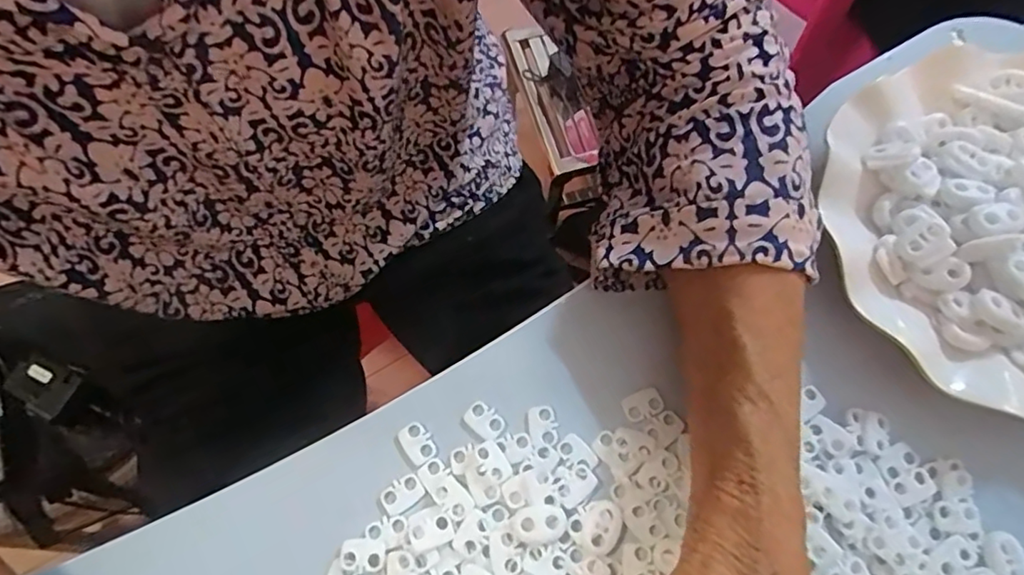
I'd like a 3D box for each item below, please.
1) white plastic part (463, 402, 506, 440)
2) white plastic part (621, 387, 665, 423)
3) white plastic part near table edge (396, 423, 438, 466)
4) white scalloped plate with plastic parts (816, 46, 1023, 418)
[{"bbox_3d":[-0.012,0.060,0.257,0.018,0.004,0.013,40,76,15],"label":"white plastic part"},{"bbox_3d":[0.060,0.053,0.259,0.018,0.004,0.013,-19,70,-5],"label":"white plastic part"},{"bbox_3d":[-0.042,0.069,0.255,0.013,0.004,0.018,-29,72,-8],"label":"white plastic part near table edge"},{"bbox_3d":[0.237,-0.029,0.274,0.183,0.042,0.173,-1,70,2],"label":"white scalloped plate with plastic parts"}]

